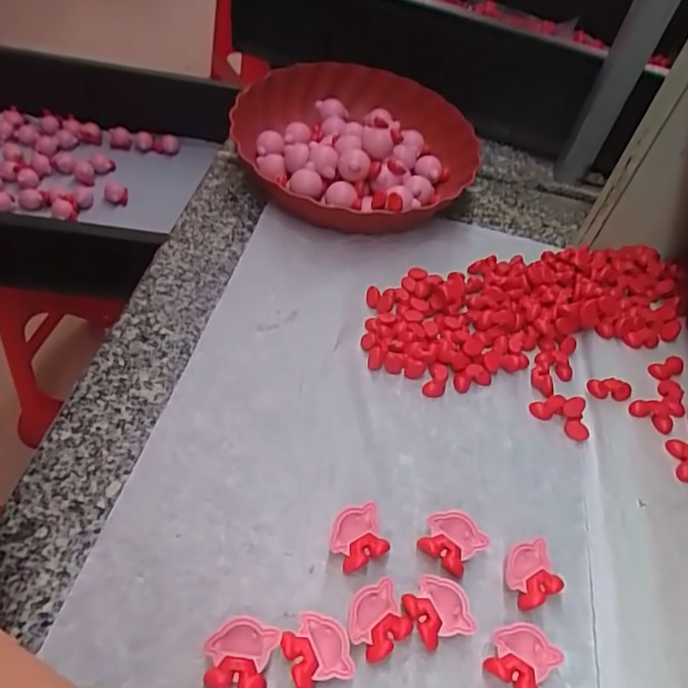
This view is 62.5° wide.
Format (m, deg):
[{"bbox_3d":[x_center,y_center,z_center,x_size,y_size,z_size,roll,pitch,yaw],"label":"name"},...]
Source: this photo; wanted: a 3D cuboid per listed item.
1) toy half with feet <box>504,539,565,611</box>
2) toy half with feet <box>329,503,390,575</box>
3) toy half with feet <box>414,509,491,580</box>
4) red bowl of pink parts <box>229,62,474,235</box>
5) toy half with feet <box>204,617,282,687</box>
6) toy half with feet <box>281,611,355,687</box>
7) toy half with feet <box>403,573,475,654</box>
[{"bbox_3d":[0.114,0.141,0.345,0.033,0.016,0.033,-12,54,-19],"label":"toy half with feet"},{"bbox_3d":[0.008,0.118,0.345,0.033,0.013,0.033,-13,54,-19],"label":"toy half with feet"},{"bbox_3d":[0.067,0.122,0.352,0.034,0.015,0.033,40,55,21],"label":"toy half with feet"},{"bbox_3d":[0.010,-0.213,0.584,0.238,0.065,0.251,31,53,15],"label":"red bowl of pink parts"},{"bbox_3d":[-0.053,0.163,0.296,0.035,0.014,0.032,9,50,-2],"label":"toy half with feet"},{"bbox_3d":[-0.014,0.164,0.302,0.033,0.013,0.035,-18,56,-23],"label":"toy half with feet"},{"bbox_3d":[0.054,0.153,0.324,0.033,0.015,0.037,-29,61,-29],"label":"toy half with feet"}]

